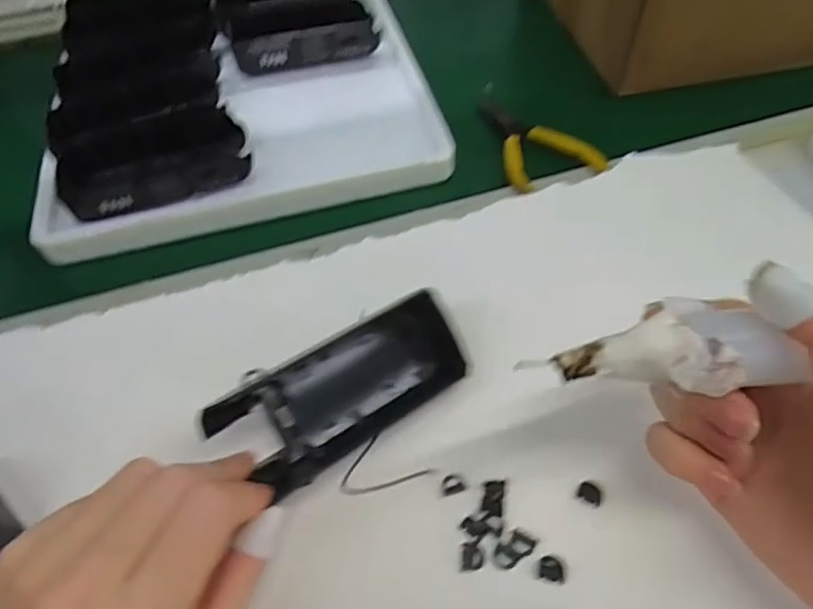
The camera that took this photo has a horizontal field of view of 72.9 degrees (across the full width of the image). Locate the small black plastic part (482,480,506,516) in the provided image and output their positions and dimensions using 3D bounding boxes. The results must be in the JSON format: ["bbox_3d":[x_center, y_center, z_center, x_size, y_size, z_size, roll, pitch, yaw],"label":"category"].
[{"bbox_3d":[0.036,0.080,0.229,0.008,0.004,0.013,8,56,8],"label":"small black plastic part"}]

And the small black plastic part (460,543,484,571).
[{"bbox_3d":[0.026,0.100,0.217,0.009,0.004,0.010,6,56,6],"label":"small black plastic part"}]

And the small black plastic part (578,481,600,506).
[{"bbox_3d":[0.076,0.077,0.227,0.009,0.004,0.007,22,59,17],"label":"small black plastic part"}]

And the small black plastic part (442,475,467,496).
[{"bbox_3d":[0.019,0.076,0.233,0.010,0.004,0.008,-18,56,-10],"label":"small black plastic part"}]

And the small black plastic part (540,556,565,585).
[{"bbox_3d":[0.056,0.102,0.213,0.009,0.004,0.009,8,56,8],"label":"small black plastic part"}]

